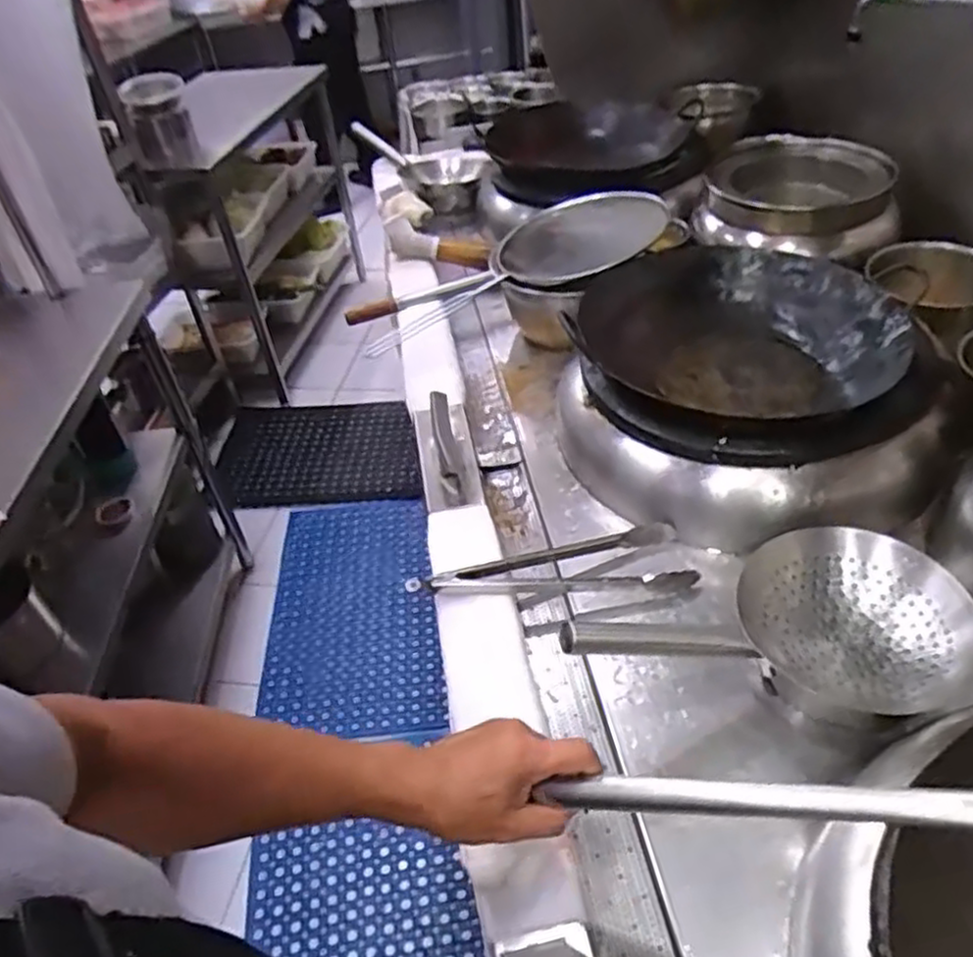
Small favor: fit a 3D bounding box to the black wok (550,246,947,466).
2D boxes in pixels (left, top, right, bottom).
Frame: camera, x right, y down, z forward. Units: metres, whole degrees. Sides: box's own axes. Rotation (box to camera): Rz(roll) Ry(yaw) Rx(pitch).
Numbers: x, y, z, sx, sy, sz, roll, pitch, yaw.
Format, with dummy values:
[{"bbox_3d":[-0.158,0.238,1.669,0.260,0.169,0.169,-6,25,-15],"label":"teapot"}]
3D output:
[{"bbox_3d":[0.365,-0.179,1.061,0.423,0.111,0.460,-4,42,3],"label":"black wok"}]

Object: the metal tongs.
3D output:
[{"bbox_3d":[0.080,0.117,0.919,0.344,0.065,0.092,-9,42,-3],"label":"metal tongs"}]

